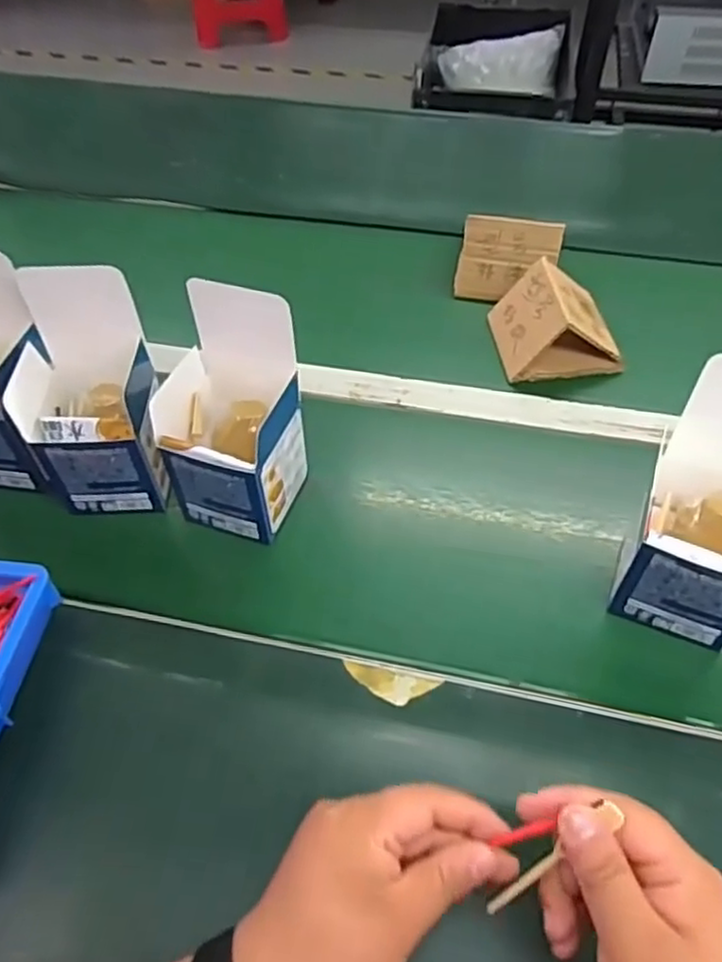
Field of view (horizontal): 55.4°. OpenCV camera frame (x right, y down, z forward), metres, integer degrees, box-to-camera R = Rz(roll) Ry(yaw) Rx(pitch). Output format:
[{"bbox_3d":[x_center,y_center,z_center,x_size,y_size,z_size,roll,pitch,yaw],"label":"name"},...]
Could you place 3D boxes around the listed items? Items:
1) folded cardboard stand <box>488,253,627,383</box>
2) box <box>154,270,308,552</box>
[{"bbox_3d":[0.190,-0.161,0.674,0.104,0.072,0.098,-9,51,-5],"label":"folded cardboard stand"},{"bbox_3d":[-0.098,-0.043,0.527,0.092,0.162,0.094,17,54,16],"label":"box"}]

